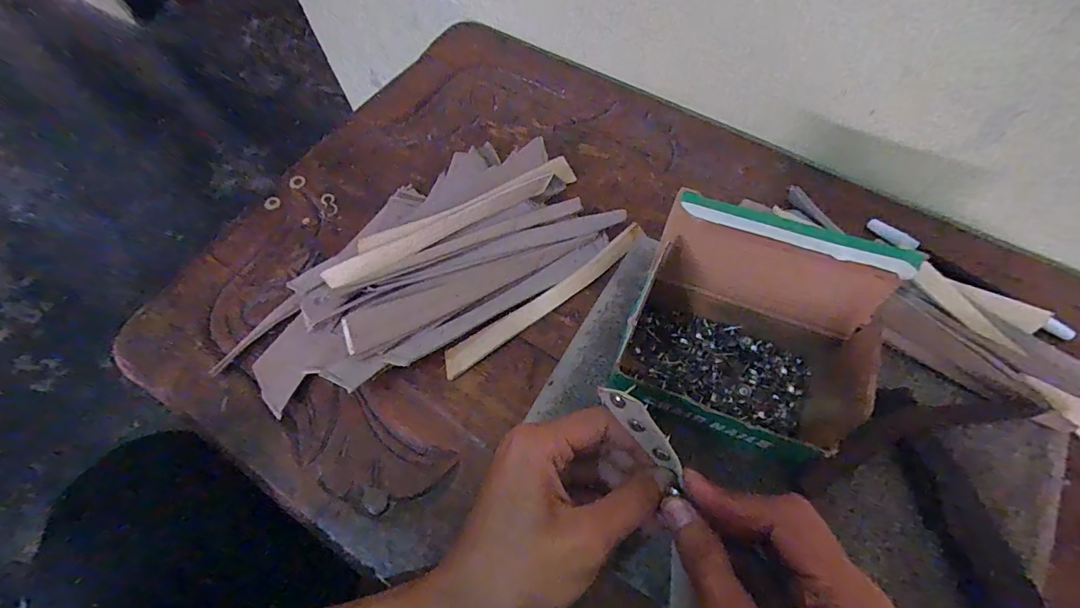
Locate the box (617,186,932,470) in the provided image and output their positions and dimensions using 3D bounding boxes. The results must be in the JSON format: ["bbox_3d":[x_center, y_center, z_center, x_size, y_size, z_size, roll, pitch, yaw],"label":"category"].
[{"bbox_3d":[0.124,0.021,0.260,0.144,0.118,0.083,23,69,12],"label":"box"}]

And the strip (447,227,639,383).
[{"bbox_3d":[0.004,-0.005,0.351,0.178,0.017,0.017,-36,69,-12],"label":"strip"}]

